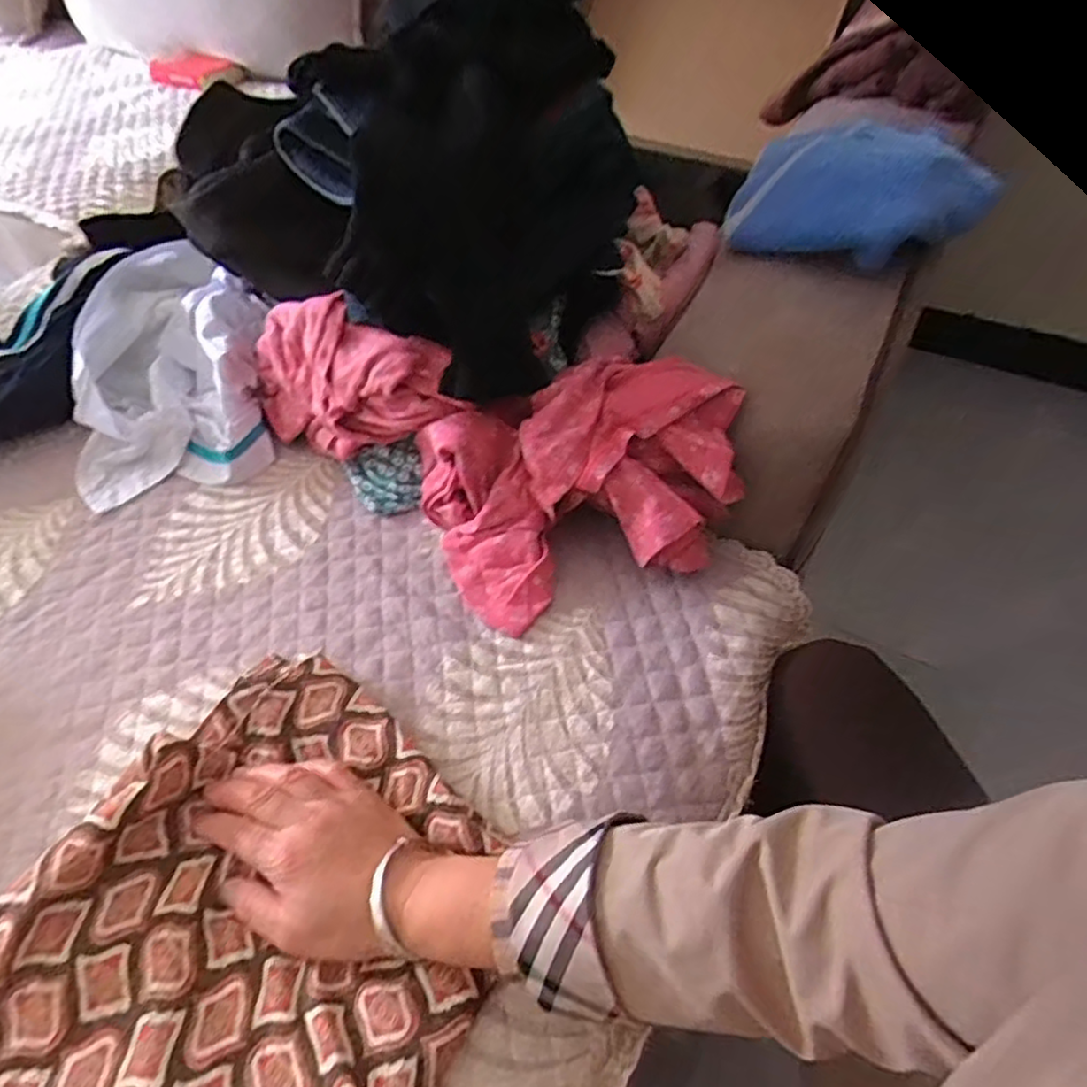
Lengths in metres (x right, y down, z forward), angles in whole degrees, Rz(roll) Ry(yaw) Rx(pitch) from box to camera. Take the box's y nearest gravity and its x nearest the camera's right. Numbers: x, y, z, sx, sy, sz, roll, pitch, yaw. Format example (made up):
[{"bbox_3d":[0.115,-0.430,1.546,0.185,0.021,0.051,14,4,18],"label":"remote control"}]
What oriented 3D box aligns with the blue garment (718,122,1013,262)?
[{"bbox_3d":[0.279,-0.311,0.621,0.217,0.096,0.111,10,47,28],"label":"blue garment"}]

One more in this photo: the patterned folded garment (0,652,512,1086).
[{"bbox_3d":[-0.174,0.230,0.367,0.249,0.041,0.333,24,53,19],"label":"patterned folded garment"}]

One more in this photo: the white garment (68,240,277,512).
[{"bbox_3d":[-0.356,-0.172,0.676,0.170,0.099,0.278,-6,51,-4],"label":"white garment"}]

